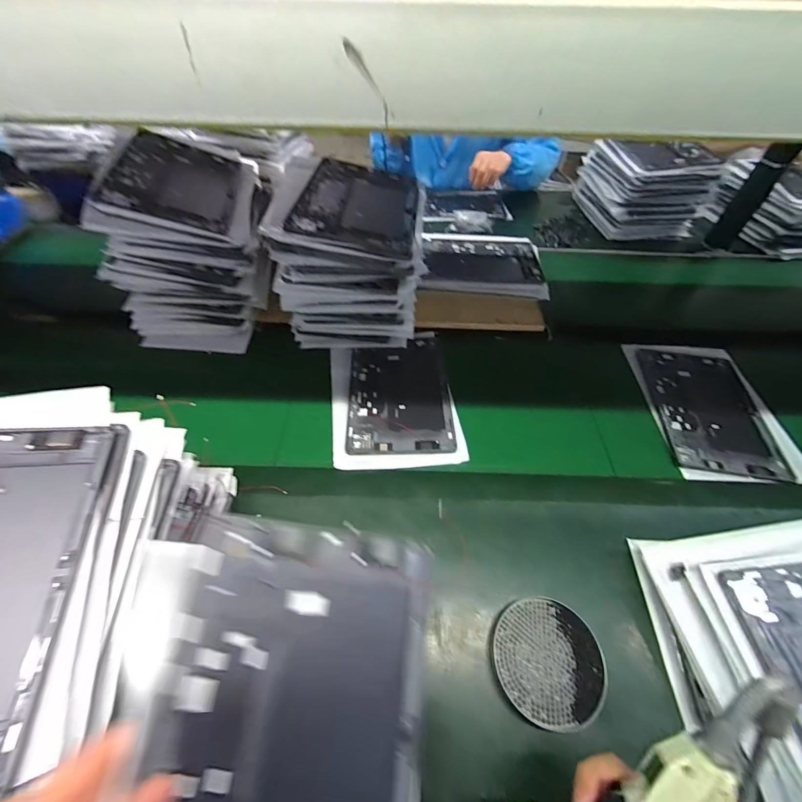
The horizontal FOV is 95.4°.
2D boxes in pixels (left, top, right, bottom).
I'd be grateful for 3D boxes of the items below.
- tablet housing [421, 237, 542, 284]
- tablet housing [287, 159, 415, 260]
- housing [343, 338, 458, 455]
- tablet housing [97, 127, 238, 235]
[{"bbox_3d":[0.179,-0.316,0.809,0.253,0.013,0.193,1,45,-4],"label":"tablet housing"},{"bbox_3d":[-0.062,-0.308,0.565,0.171,0.009,0.260,8,52,-5],"label":"tablet housing"},{"bbox_3d":[-0.002,-0.016,0.625,0.165,0.007,0.245,-1,52,-1],"label":"housing"},{"bbox_3d":[-0.368,-0.362,0.605,0.172,0.020,0.251,5,52,-22],"label":"tablet housing"}]

